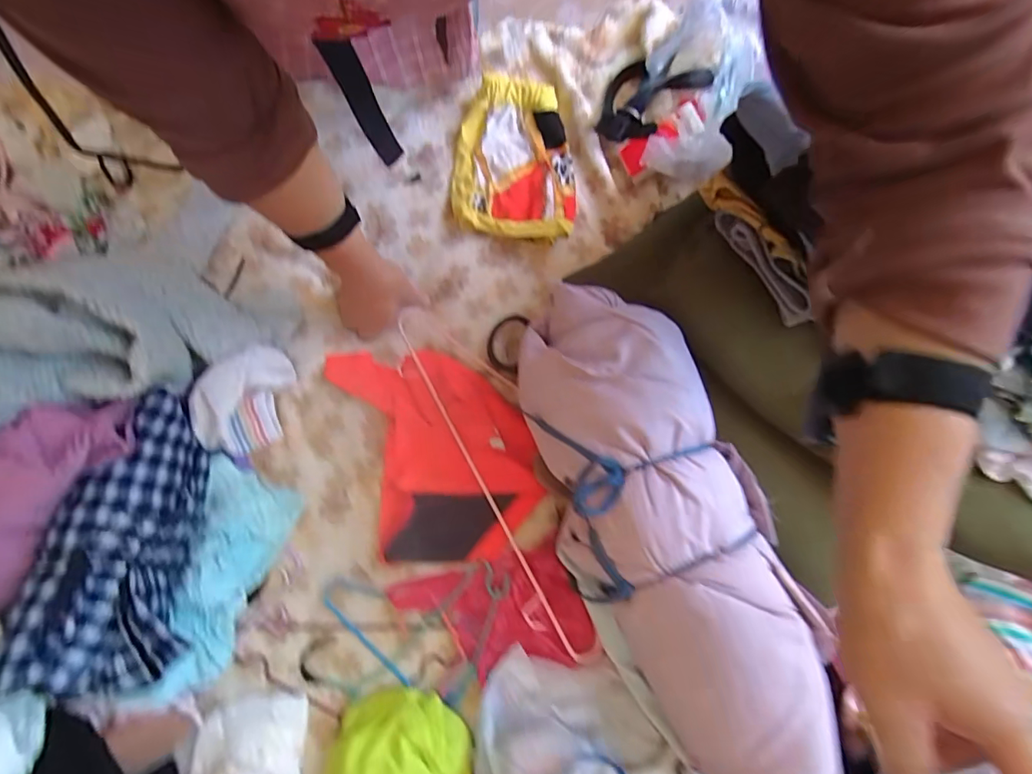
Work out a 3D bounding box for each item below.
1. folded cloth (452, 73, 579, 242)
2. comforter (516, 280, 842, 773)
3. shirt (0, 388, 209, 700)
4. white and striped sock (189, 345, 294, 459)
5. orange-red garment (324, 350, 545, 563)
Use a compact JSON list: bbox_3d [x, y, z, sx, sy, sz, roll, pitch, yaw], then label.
[{"bbox_3d":[0.000,-0.306,0.657,0.159,0.030,0.224,5,78,1],"label":"folded cloth"},{"bbox_3d":[0.136,0.122,0.471,0.185,0.119,0.461,-26,79,-5],"label":"comforter"},{"bbox_3d":[-0.379,0.144,0.489,0.126,0.092,0.273,-1,61,0],"label":"shirt"},{"bbox_3d":[-0.326,0.013,0.583,0.092,0.061,0.128,16,78,4],"label":"white and striped sock"},{"bbox_3d":[-0.093,0.063,0.590,0.202,0.023,0.274,-19,78,-4],"label":"orange-red garment"}]

